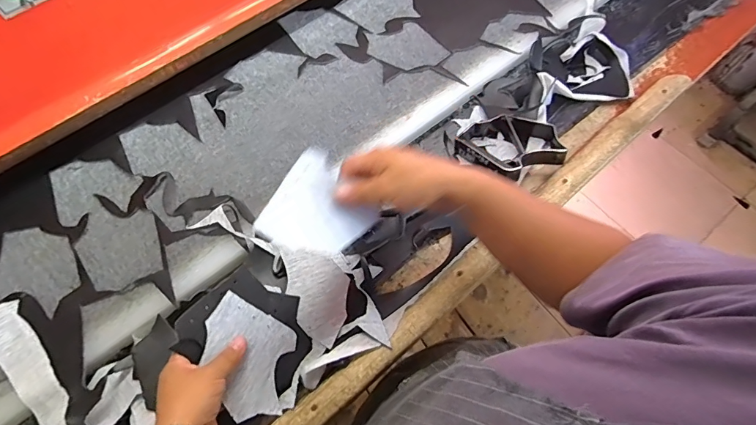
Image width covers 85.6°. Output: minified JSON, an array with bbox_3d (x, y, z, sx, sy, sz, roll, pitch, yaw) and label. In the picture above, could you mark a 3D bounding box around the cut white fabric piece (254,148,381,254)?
[{"bbox_3d":[-0.058,0.003,0.411,0.101,0.009,0.098,44,62,-17],"label":"cut white fabric piece"}]

